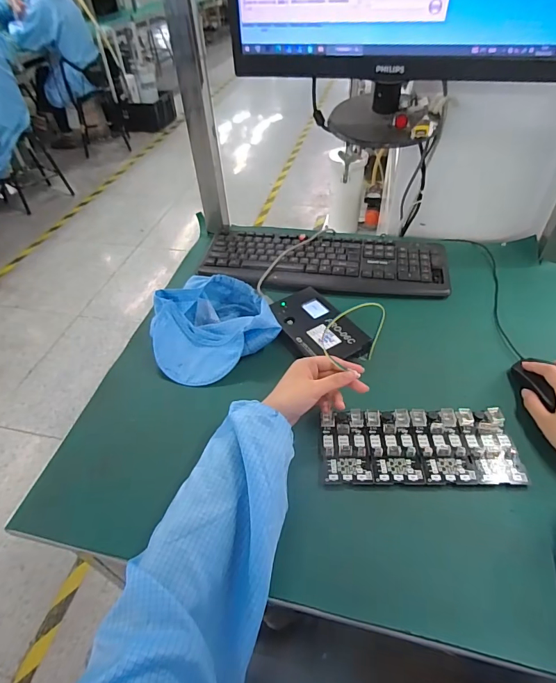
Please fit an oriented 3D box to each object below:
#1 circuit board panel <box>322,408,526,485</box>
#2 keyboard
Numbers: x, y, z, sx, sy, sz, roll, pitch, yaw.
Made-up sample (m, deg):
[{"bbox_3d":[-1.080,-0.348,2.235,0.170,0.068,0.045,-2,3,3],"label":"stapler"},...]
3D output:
[{"bbox_3d":[0.167,0.125,0.483,0.224,0.011,0.098,0,49,2],"label":"circuit board panel"},{"bbox_3d":[0.082,-0.145,0.733,0.433,0.017,0.158,4,49,6],"label":"keyboard"}]

